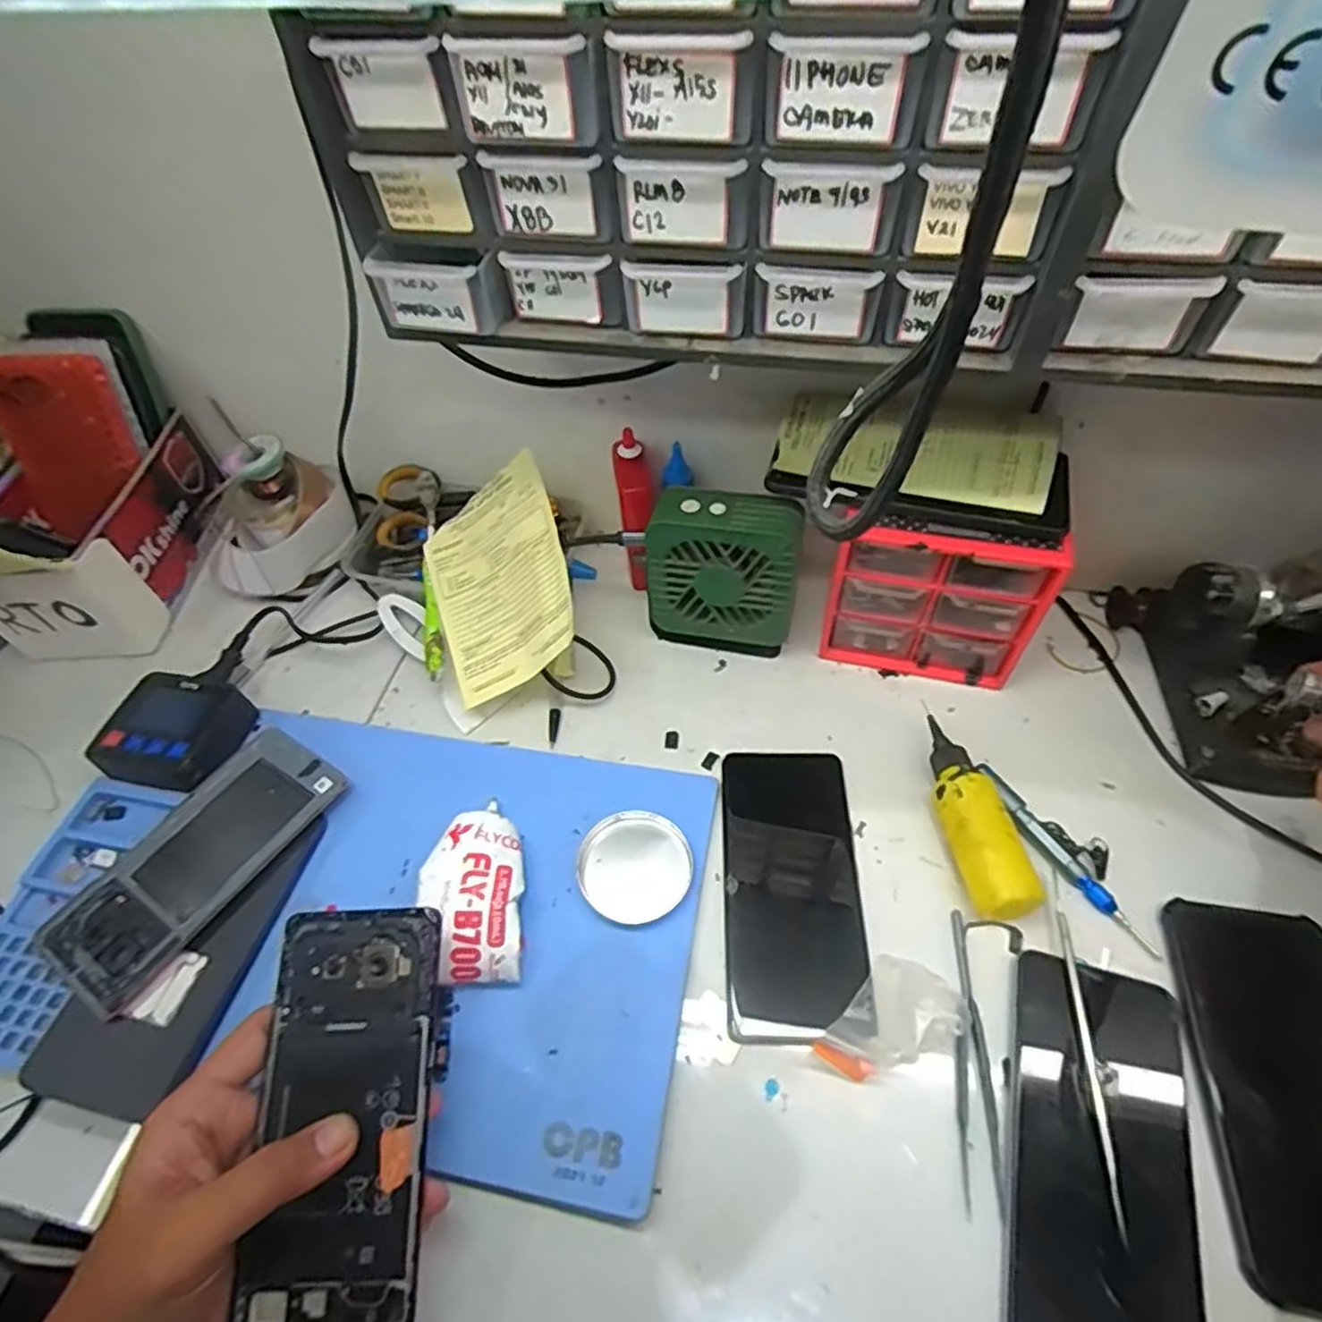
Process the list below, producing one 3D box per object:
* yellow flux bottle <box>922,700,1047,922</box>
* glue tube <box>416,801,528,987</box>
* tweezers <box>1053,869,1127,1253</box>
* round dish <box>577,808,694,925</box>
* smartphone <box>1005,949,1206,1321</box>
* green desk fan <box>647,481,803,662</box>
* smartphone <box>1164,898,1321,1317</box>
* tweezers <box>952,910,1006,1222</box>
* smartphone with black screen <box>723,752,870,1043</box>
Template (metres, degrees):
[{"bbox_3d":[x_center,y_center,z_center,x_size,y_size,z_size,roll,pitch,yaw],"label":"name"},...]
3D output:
[{"bbox_3d":[0.176,0.087,0.414,0.039,0.034,0.116,-6,53,-1],"label":"yellow flux bottle"},{"bbox_3d":[-0.100,0.127,0.387,0.053,0.032,0.084,-7,53,-2],"label":"glue tube"},{"bbox_3d":[0.204,0.181,0.349,0.009,0.012,0.154,5,54,7],"label":"tweezers"},{"bbox_3d":[-0.015,0.116,0.408,0.062,0.007,0.062,-2,53,2],"label":"round dish"},{"bbox_3d":[0.198,0.220,0.322,0.073,0.013,0.161,13,55,13],"label":"smartphone"},{"bbox_3d":[0.042,-0.056,0.476,0.095,0.108,0.040,9,54,10],"label":"green desk fan"},{"bbox_3d":[0.294,0.198,0.336,0.074,0.007,0.165,7,54,9],"label":"smartphone"},{"bbox_3d":[0.152,0.189,0.351,0.017,0.007,0.130,6,54,8],"label":"tweezers"},{"bbox_3d":[0.073,0.124,0.406,0.074,0.008,0.158,-1,53,3],"label":"smartphone with black screen"}]

